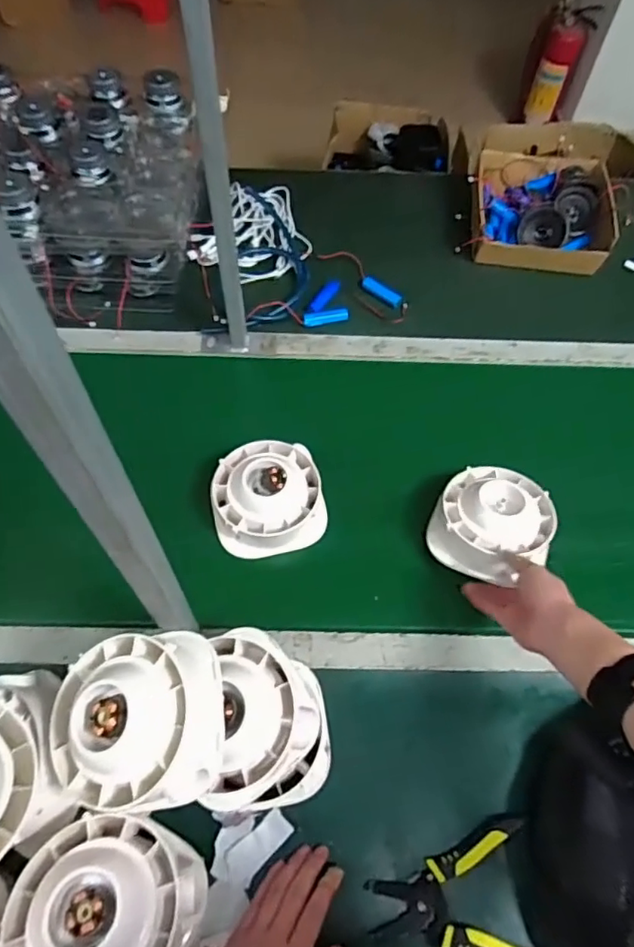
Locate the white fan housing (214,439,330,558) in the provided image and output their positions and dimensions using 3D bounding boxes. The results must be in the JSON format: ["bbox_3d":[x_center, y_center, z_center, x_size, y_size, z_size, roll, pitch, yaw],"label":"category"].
[{"bbox_3d":[-0.060,0.024,0.689,0.141,0.062,0.141,-10,76,-8],"label":"white fan housing"}]

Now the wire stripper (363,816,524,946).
[{"bbox_3d":[0.127,0.388,0.518,0.152,0.025,0.115,-3,61,-3],"label":"wire stripper"}]

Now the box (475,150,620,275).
[{"bbox_3d":[0.378,-0.449,0.959,0.217,0.061,0.230,8,61,3],"label":"box"}]

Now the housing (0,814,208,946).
[{"bbox_3d":[-0.169,0.360,0.460,0.139,0.113,0.141,1,61,-1],"label":"housing"}]

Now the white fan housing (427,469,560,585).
[{"bbox_3d":[0.209,0.054,0.662,0.131,0.064,0.138,1,61,-1],"label":"white fan housing"}]

